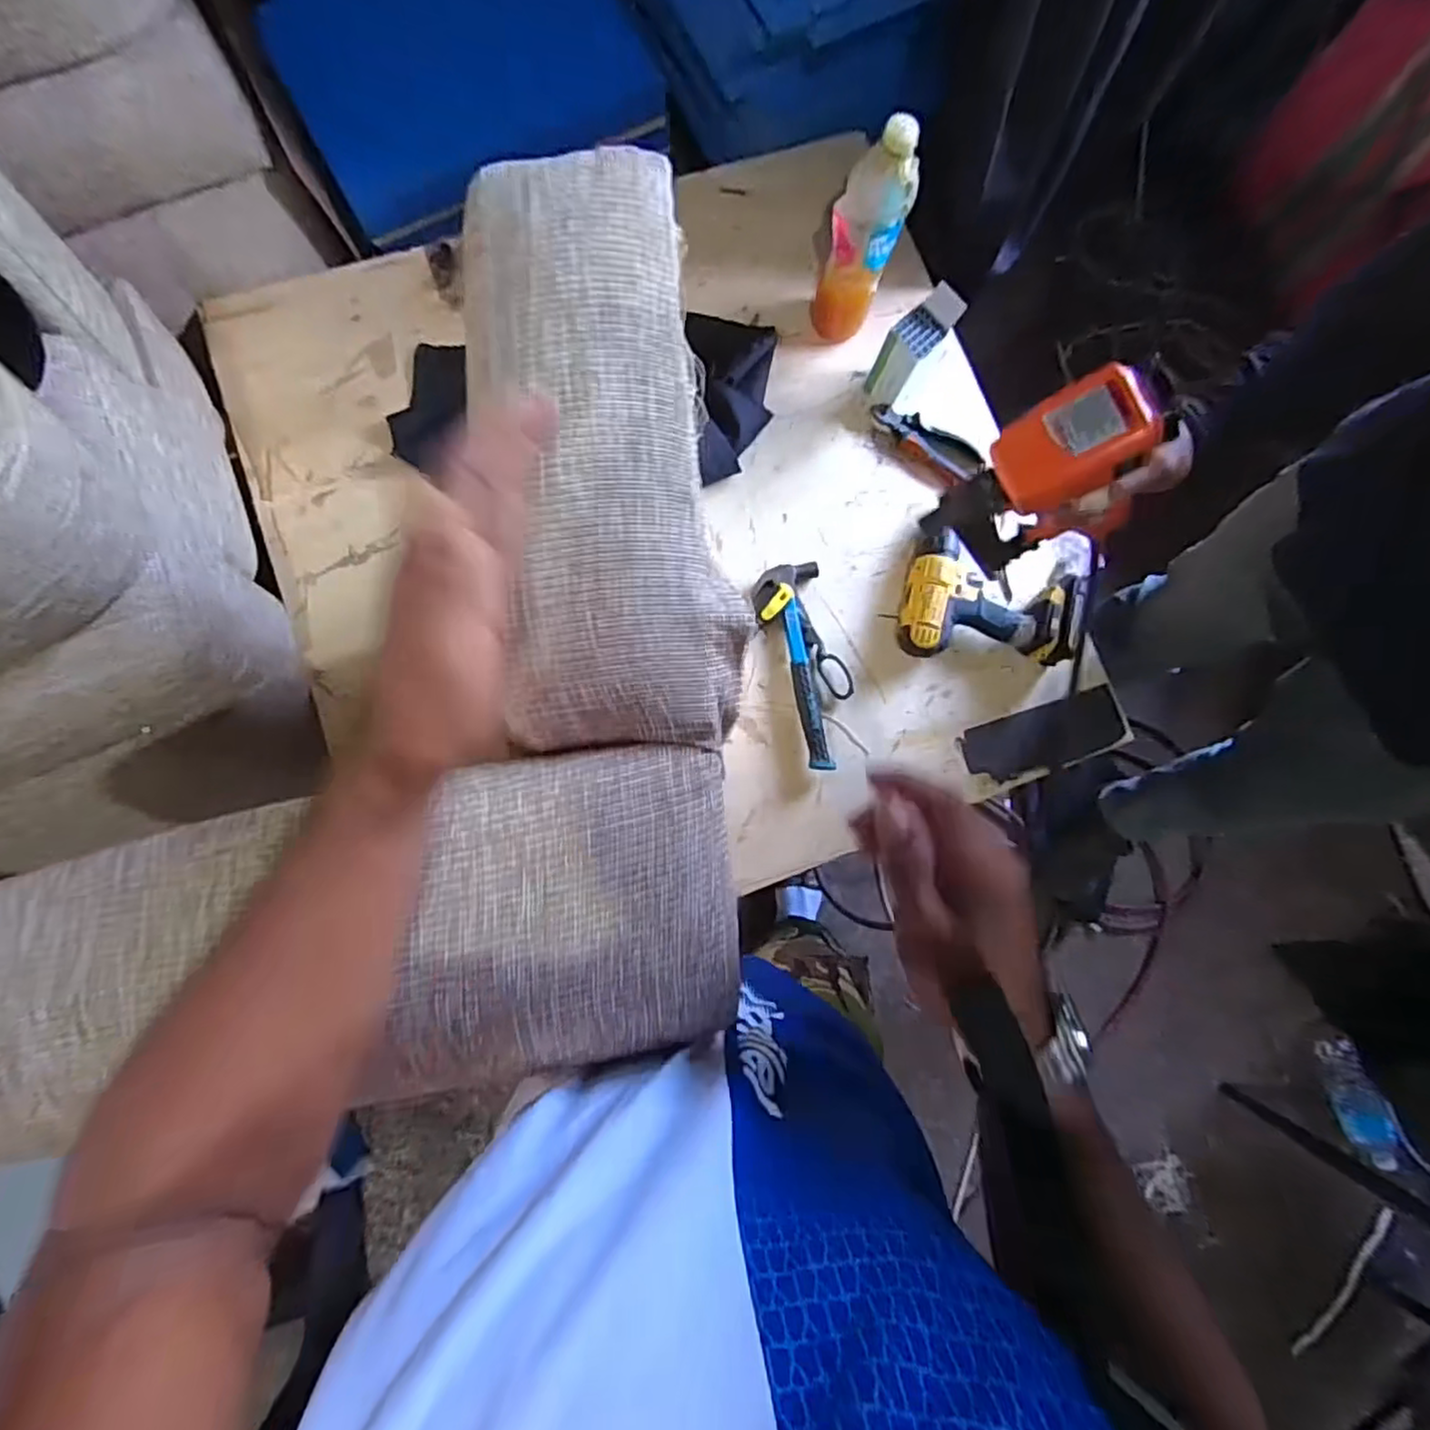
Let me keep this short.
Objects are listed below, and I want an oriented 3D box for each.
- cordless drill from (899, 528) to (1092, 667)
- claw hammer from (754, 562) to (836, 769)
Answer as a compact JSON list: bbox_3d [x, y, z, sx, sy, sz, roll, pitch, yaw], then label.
[{"bbox_3d":[0.357,-0.156,0.874,0.211,0.073,0.182,11,81,-1],"label":"cordless drill"},{"bbox_3d":[0.097,-0.065,0.872,0.091,0.045,0.271,-3,82,-4],"label":"claw hammer"}]

